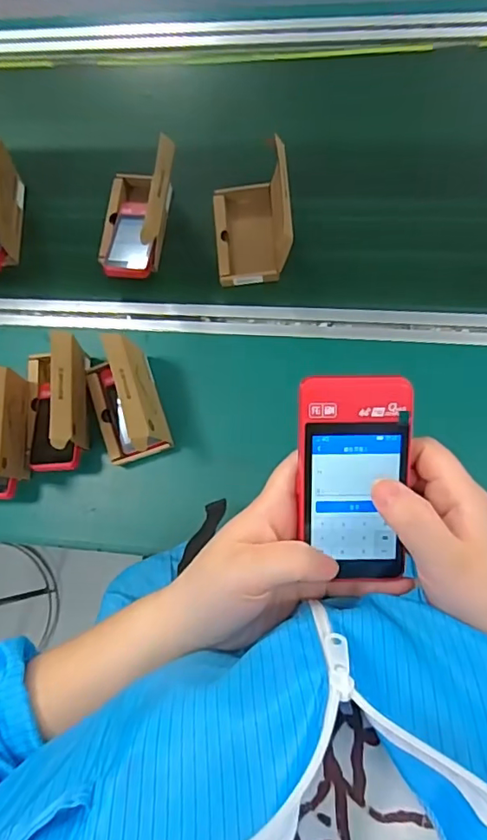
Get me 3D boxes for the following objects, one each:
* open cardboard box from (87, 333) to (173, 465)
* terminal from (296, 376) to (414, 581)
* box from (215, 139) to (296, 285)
[{"bbox_3d":[-0.152,-0.021,0.665,0.088,0.115,0.137,-20,81,5],"label":"open cardboard box"},{"bbox_3d":[0.062,0.033,0.311,0.061,0.019,0.115,0,99,1],"label":"terminal"},{"bbox_3d":[0.011,-0.262,0.710,0.105,0.094,0.144,-6,83,7],"label":"box"}]

